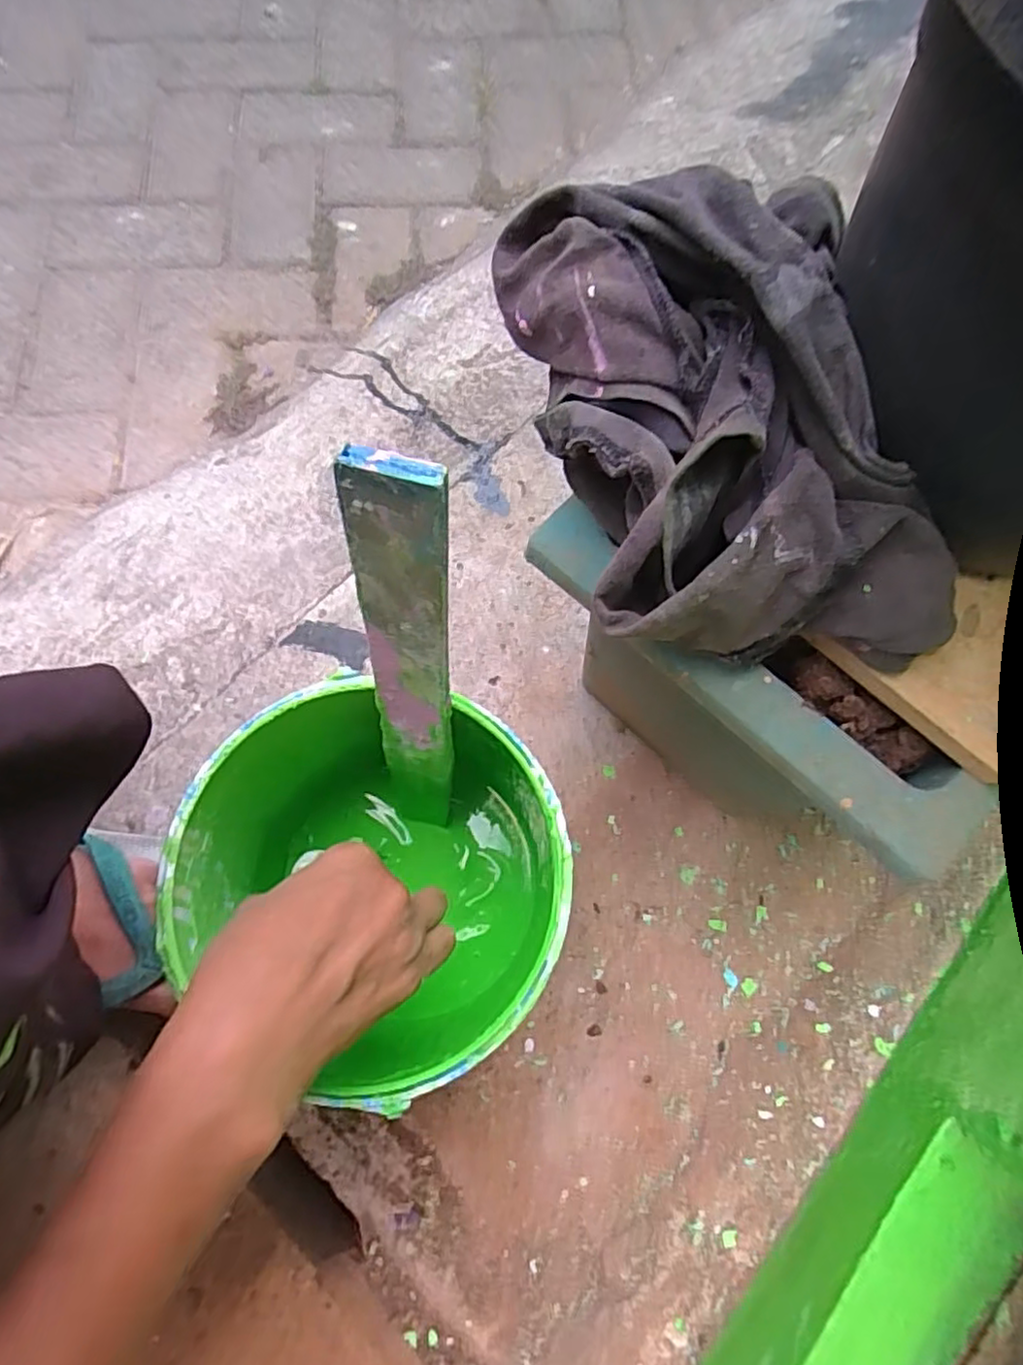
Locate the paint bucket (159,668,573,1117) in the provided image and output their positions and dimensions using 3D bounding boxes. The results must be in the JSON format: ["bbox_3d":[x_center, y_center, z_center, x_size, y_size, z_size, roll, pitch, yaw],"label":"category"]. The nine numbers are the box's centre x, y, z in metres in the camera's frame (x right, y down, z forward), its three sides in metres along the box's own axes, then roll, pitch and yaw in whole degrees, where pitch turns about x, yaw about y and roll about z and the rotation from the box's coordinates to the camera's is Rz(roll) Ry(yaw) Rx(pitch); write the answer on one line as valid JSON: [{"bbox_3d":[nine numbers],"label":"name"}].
[{"bbox_3d":[-0.062,0.122,0.388,0.185,0.215,0.175,-1,66,3],"label":"paint bucket"}]

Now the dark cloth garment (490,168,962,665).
[{"bbox_3d":[0.080,-0.106,0.259,0.126,0.090,0.212,-15,73,-6],"label":"dark cloth garment"}]

